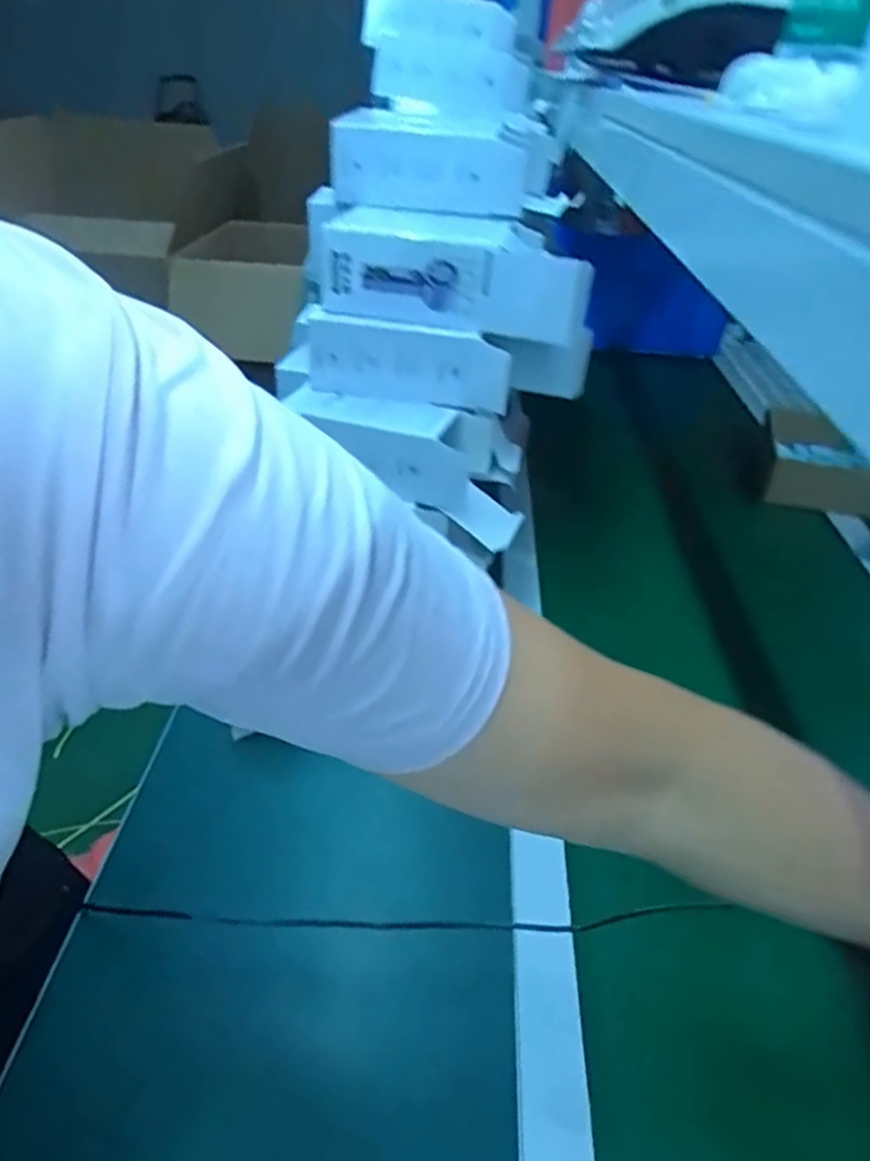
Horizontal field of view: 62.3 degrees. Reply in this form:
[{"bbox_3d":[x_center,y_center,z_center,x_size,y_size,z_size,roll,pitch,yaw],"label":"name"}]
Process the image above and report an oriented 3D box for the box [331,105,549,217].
[{"bbox_3d":[0.009,-0.430,0.737,0.192,0.074,0.201,10,37,10],"label":"box"}]

